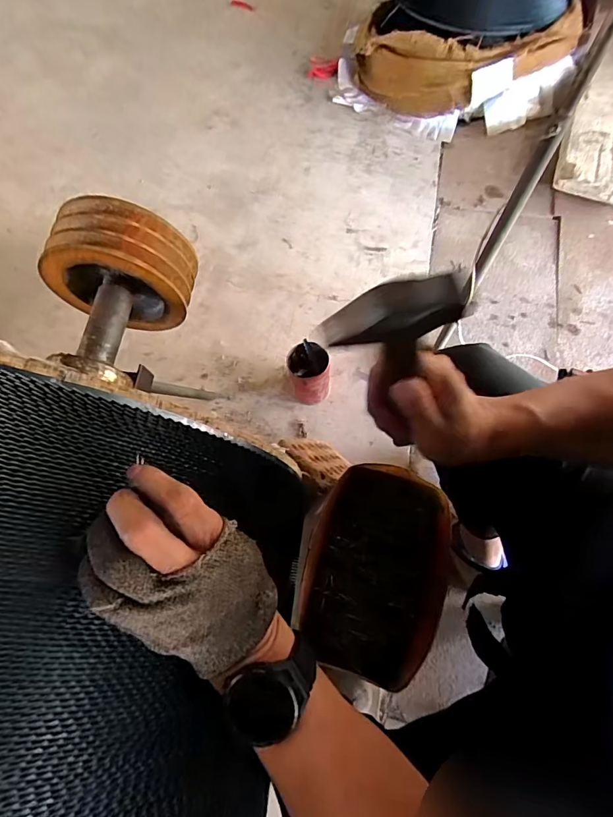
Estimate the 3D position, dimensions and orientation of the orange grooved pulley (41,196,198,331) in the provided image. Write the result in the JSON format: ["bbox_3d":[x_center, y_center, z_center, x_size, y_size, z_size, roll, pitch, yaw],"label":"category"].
[{"bbox_3d":[-0.260,-0.202,0.628,0.183,0.172,0.087,6,70,7],"label":"orange grooved pulley"}]

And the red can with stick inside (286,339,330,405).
[{"bbox_3d":[0.006,-0.074,0.919,0.087,0.137,0.083,-1,70,2],"label":"red can with stick inside"}]

